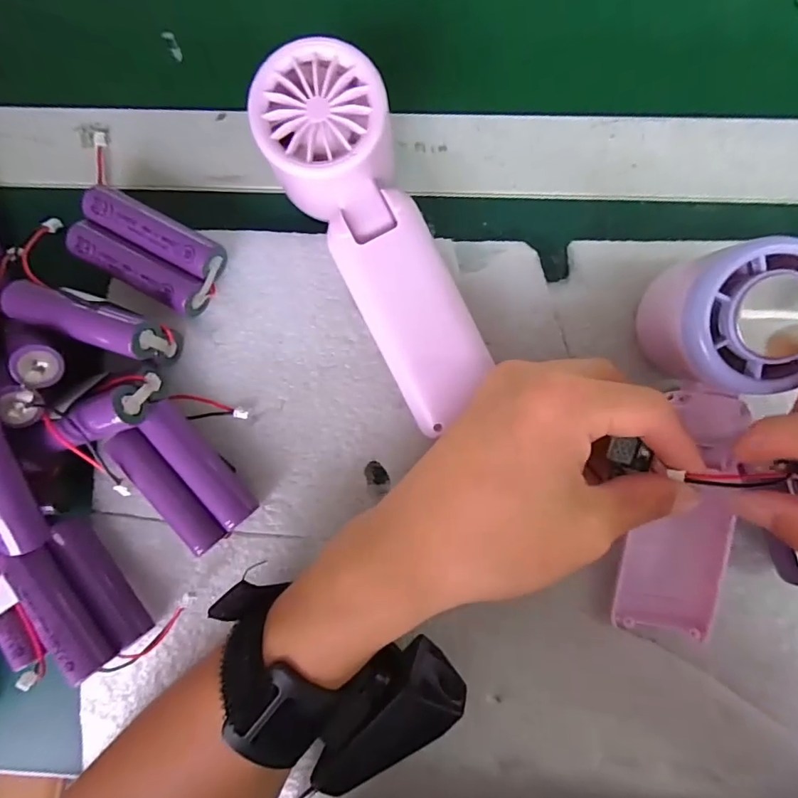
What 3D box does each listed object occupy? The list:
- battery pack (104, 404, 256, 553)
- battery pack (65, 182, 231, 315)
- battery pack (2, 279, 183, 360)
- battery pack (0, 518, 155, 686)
[{"bbox_3d":[-0.098,0.036,0.226,0.032,0.022,0.064,-38,88,3],"label":"battery pack"},{"bbox_3d":[-0.117,-0.069,0.229,0.067,0.022,0.034,28,92,3],"label":"battery pack"},{"bbox_3d":[-0.137,-0.036,0.219,0.067,0.031,0.018,18,91,4],"label":"battery pack"},{"bbox_3d":[-0.146,0.090,0.222,0.062,0.037,0.019,51,124,5],"label":"battery pack"}]

